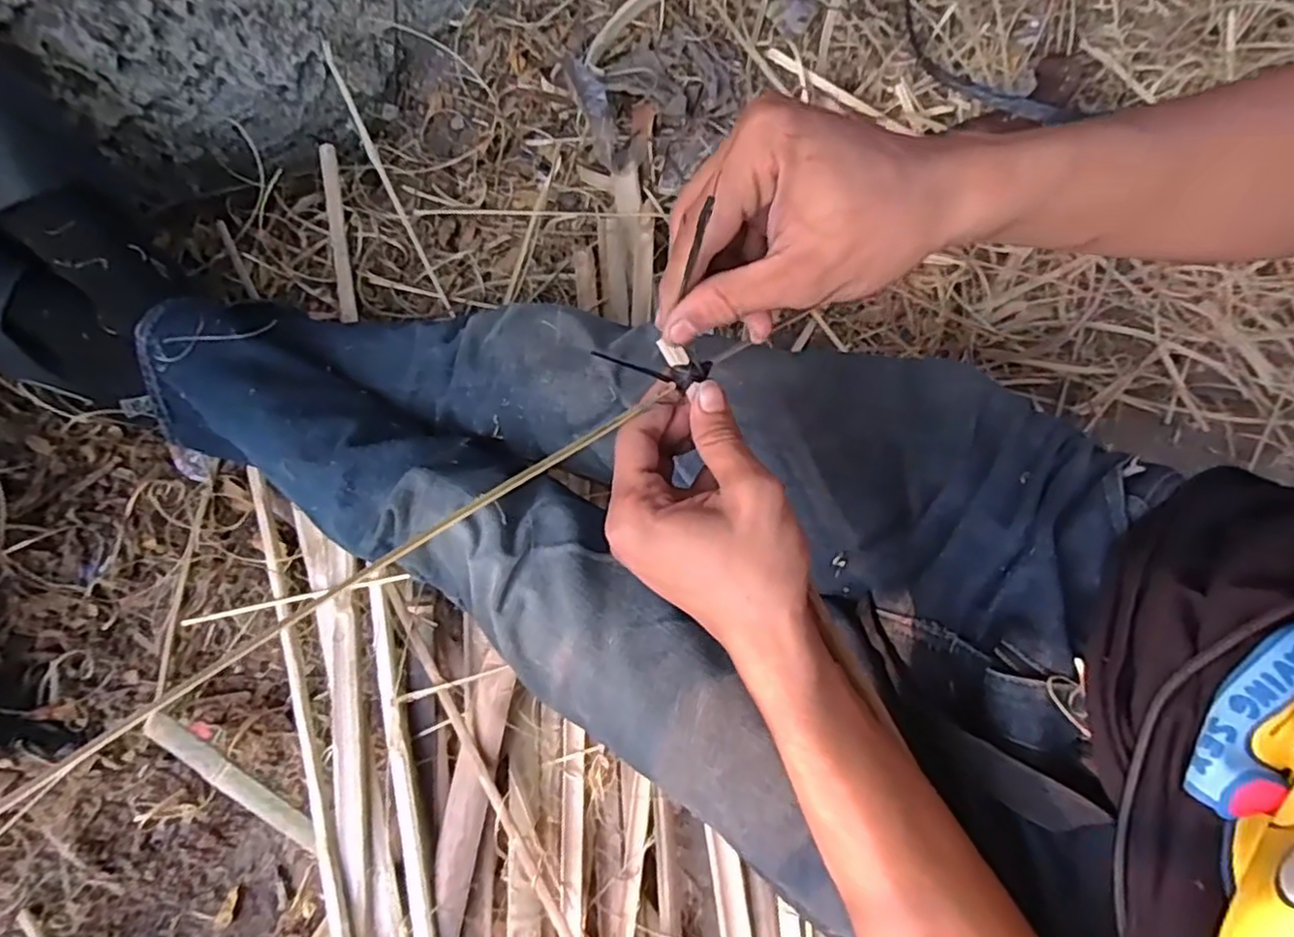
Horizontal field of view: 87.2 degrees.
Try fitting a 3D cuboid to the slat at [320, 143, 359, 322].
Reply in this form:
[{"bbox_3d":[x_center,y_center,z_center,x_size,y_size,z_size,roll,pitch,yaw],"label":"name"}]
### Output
[{"bbox_3d":[-0.345,-0.265,0.757,0.019,0.008,0.223,-13,78,-1],"label":"slat"}]

